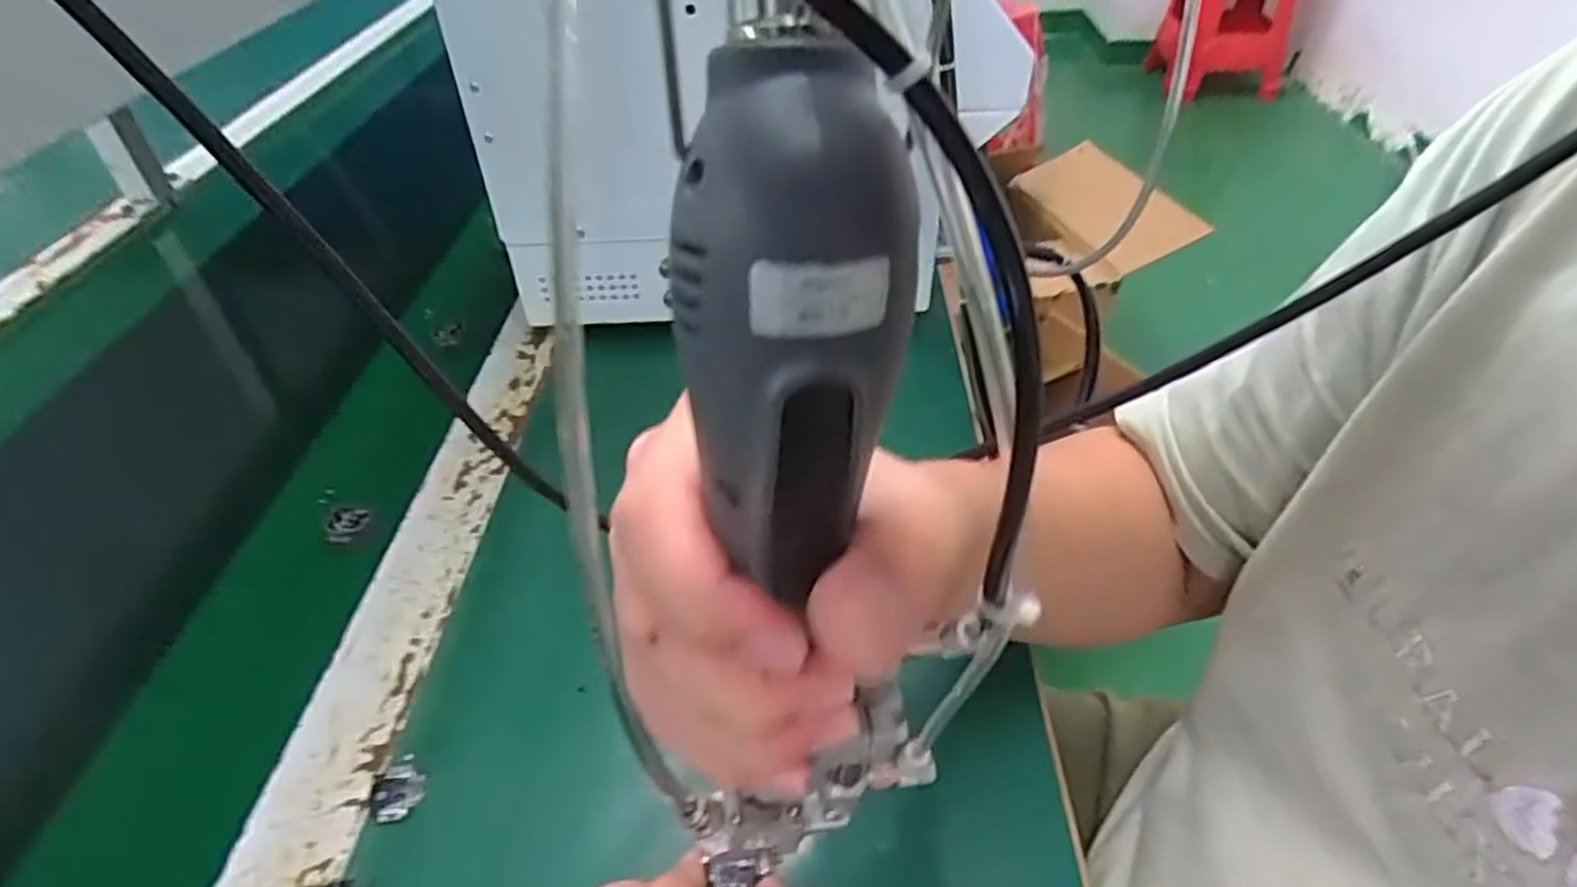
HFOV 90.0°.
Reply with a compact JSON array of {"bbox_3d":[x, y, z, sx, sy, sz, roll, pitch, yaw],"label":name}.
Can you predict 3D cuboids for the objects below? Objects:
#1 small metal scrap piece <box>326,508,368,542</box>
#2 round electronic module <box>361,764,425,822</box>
[{"bbox_3d":[-0.263,0.048,0.467,0.023,0.009,0.020,-7,43,-7],"label":"small metal scrap piece"},{"bbox_3d":[-0.172,0.151,0.343,0.023,0.004,0.023,-1,42,1],"label":"round electronic module"}]

